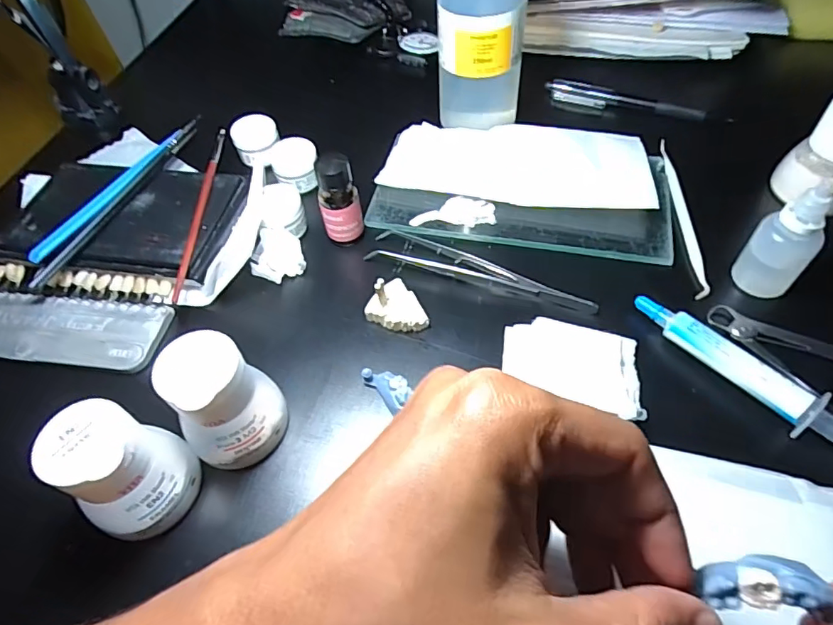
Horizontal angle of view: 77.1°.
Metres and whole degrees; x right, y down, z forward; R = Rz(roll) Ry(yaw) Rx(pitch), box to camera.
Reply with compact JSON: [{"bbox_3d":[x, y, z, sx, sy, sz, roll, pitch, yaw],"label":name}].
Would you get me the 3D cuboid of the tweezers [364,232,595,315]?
[{"bbox_3d":[0.040,-0.029,0.327,0.144,0.006,0.028,15,57,14],"label":"tweezers"}]

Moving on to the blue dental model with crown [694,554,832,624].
[{"bbox_3d":[0.100,0.079,0.153,0.031,0.007,0.014,-8,53,18],"label":"blue dental model with crown"}]

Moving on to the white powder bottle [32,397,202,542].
[{"bbox_3d":[-0.130,0.070,0.233,0.042,0.060,0.042,-16,55,-7],"label":"white powder bottle"}]

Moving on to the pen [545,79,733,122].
[{"bbox_3d":[0.173,-0.166,0.415,0.137,0.013,0.012,18,58,16],"label":"pen"}]

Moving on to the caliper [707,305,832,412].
[{"bbox_3d":[0.203,0.029,0.272,0.100,0.011,0.052,23,60,19],"label":"caliper"}]

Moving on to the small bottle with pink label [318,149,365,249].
[{"bbox_3d":[-0.049,-0.072,0.332,0.025,0.058,0.022,-13,55,-5],"label":"small bottle with pink label"}]

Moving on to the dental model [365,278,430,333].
[{"bbox_3d":[-0.012,-0.004,0.304,0.031,0.026,0.033,-2,55,3],"label":"dental model"}]

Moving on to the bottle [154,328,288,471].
[{"bbox_3d":[-0.093,0.042,0.252,0.049,0.064,0.042,-34,59,-19],"label":"bottle"}]

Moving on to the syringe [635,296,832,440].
[{"bbox_3d":[0.178,0.039,0.261,0.021,0.015,0.153,-34,59,-19],"label":"syringe"}]

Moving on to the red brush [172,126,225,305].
[{"bbox_3d":[-0.145,-0.072,0.355,0.008,0.010,0.161,-5,55,1],"label":"red brush"}]

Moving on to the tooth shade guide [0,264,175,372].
[{"bbox_3d":[-0.227,0.002,0.328,0.155,0.013,0.067,7,56,9],"label":"tooth shade guide"}]

